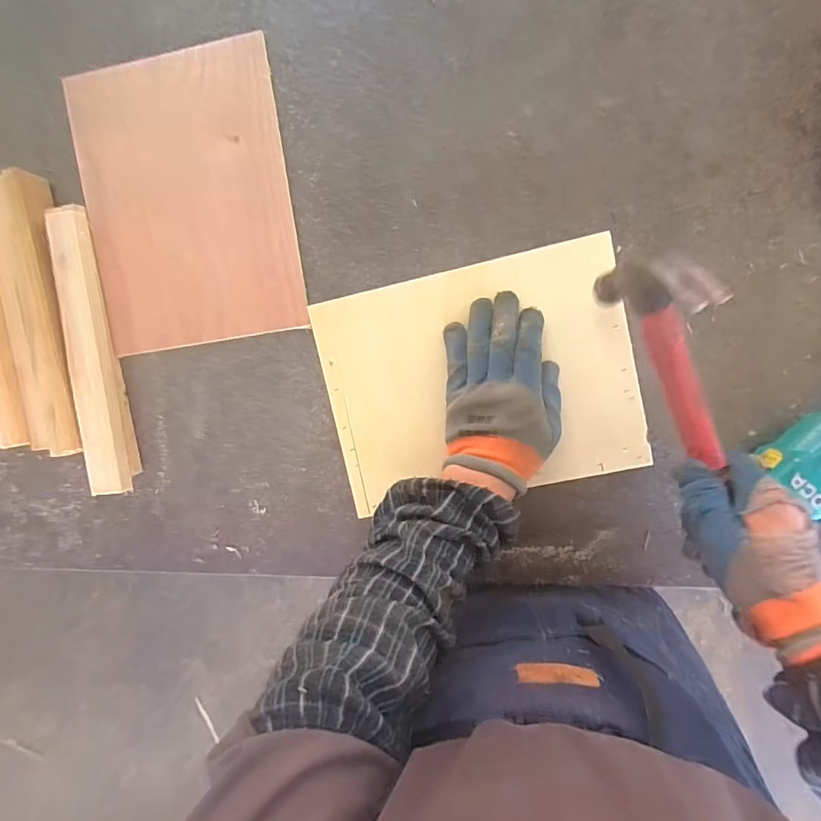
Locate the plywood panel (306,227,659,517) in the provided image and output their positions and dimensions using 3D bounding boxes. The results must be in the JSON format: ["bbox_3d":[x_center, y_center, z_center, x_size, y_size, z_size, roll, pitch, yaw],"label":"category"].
[{"bbox_3d":[0.066,-0.028,0.472,0.299,0.015,0.222,-12,94,8],"label":"plywood panel"}]

